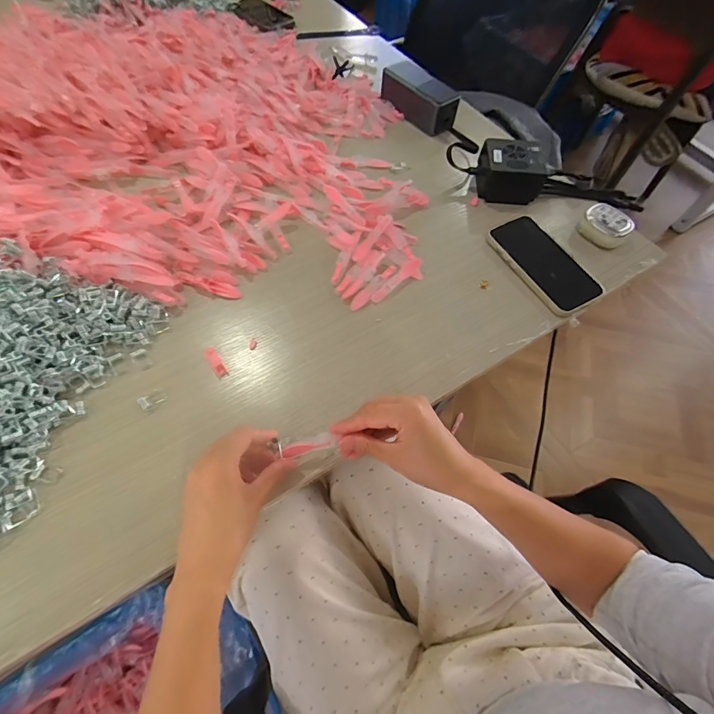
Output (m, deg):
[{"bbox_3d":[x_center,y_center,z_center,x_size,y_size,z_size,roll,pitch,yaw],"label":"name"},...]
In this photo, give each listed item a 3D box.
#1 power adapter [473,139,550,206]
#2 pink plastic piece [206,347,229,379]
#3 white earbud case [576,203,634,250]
[{"bbox_3d":[0.205,-0.252,0.522,0.084,0.049,0.067,8,63,2],"label":"power adapter"},{"bbox_3d":[-0.146,0.005,0.397,0.012,0.005,0.035,-30,77,-17],"label":"pink plastic piece"},{"bbox_3d":[0.318,-0.168,0.492,0.056,0.031,0.038,35,66,15],"label":"white earbud case"}]

